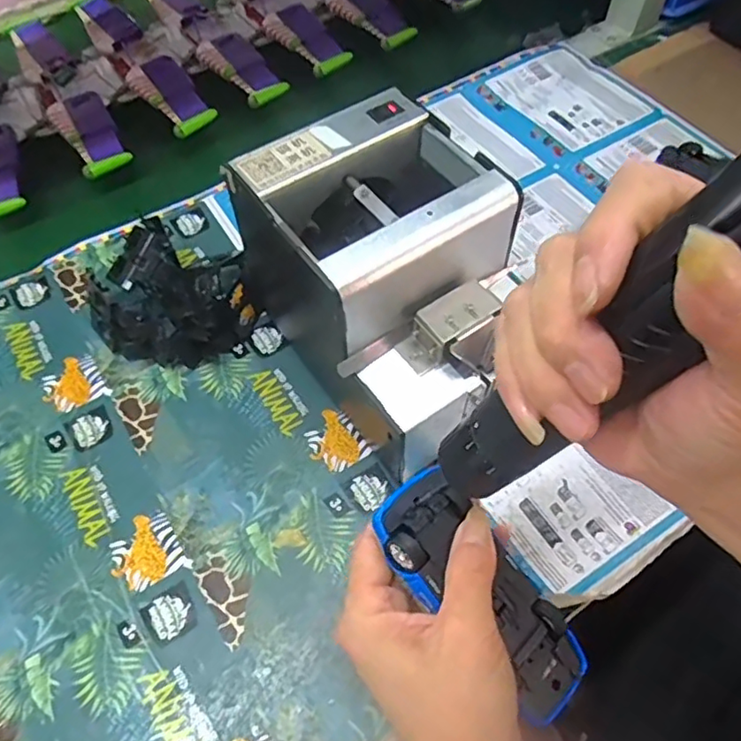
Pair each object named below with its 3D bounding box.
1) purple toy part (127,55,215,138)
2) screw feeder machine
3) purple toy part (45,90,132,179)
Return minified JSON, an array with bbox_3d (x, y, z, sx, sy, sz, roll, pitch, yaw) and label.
[{"bbox_3d":[-0.193,-0.268,0.574,0.049,0.018,0.116,-33,65,-17],"label":"purple toy part"},{"bbox_3d":[0.011,-0.059,0.384,0.123,0.147,0.155,-35,63,-19],"label":"screw feeder machine"},{"bbox_3d":[-0.262,-0.223,0.553,0.049,0.012,0.113,-31,61,-17],"label":"purple toy part"}]

